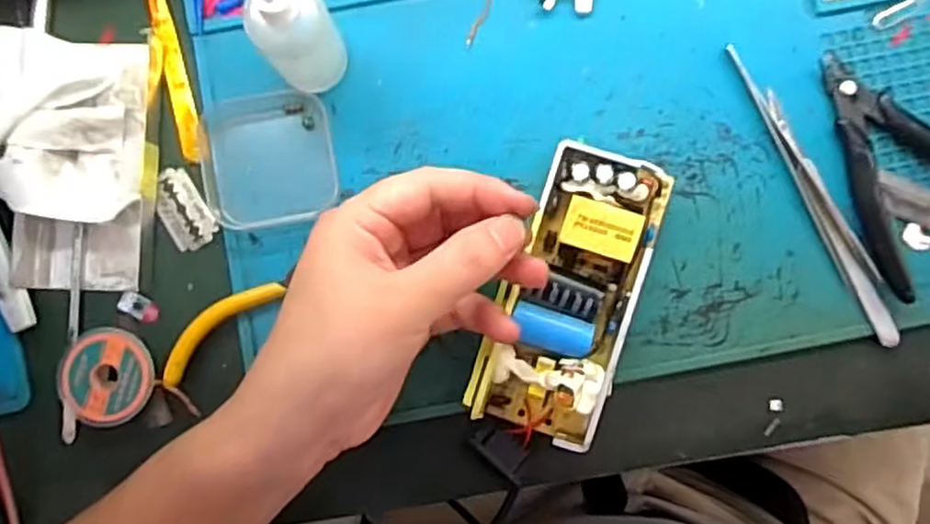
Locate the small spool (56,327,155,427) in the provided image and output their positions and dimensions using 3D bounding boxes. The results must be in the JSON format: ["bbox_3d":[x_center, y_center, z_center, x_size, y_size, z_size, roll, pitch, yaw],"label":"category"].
[{"bbox_3d":[-0.173,0.055,0.345,0.047,0.014,0.045,0,86,1],"label":"small spool"}]

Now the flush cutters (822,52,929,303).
[{"bbox_3d":[0.216,-0.050,0.346,0.073,0.010,0.118,-21,86,-1],"label":"flush cutters"}]

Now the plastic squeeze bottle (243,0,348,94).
[{"bbox_3d":[-0.071,-0.098,0.318,0.033,0.081,0.030,0,86,1],"label":"plastic squeeze bottle"}]

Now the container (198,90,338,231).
[{"bbox_3d":[-0.097,-0.052,0.353,0.065,0.012,0.066,-12,86,0],"label":"container"}]

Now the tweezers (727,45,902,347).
[{"bbox_3d":[0.168,-0.033,0.349,0.013,0.006,0.159,-28,86,-1],"label":"tweezers"}]

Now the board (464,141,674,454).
[{"bbox_3d":[0.049,0.015,0.329,0.057,0.028,0.132,18,92,2],"label":"board"}]

